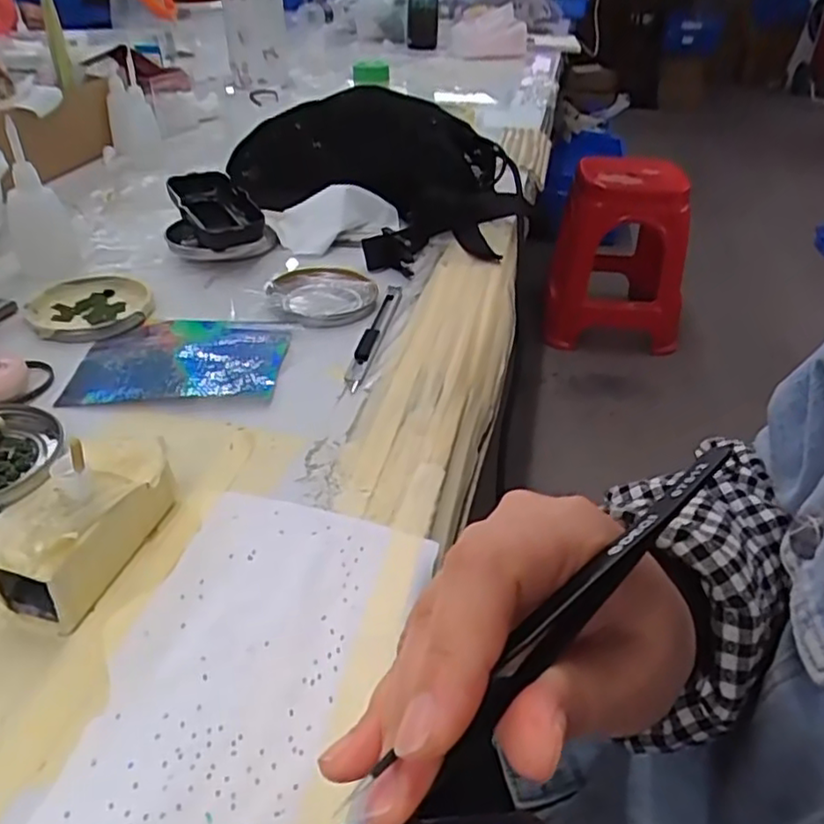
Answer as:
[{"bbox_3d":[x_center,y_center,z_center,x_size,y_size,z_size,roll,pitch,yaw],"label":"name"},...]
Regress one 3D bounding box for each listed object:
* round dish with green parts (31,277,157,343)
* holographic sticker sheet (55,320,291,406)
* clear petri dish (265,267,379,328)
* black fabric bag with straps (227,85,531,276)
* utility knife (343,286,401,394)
[{"bbox_3d":[-0.223,-0.072,0.465,0.077,0.011,0.082,2,36,-1],"label":"round dish with green parts"},{"bbox_3d":[-0.145,-0.032,0.422,0.121,0.010,0.099,2,34,-1],"label":"holographic sticker sheet"},{"bbox_3d":[-0.067,-0.088,0.488,0.070,0.013,0.077,2,36,-1],"label":"clear petri dish"},{"bbox_3d":[-0.025,-0.242,0.632,0.194,0.087,0.278,-22,43,-30],"label":"black fabric bag with straps"},{"bbox_3d":[-0.024,-0.056,0.451,0.012,0.007,0.136,8,37,8],"label":"utility knife"}]

